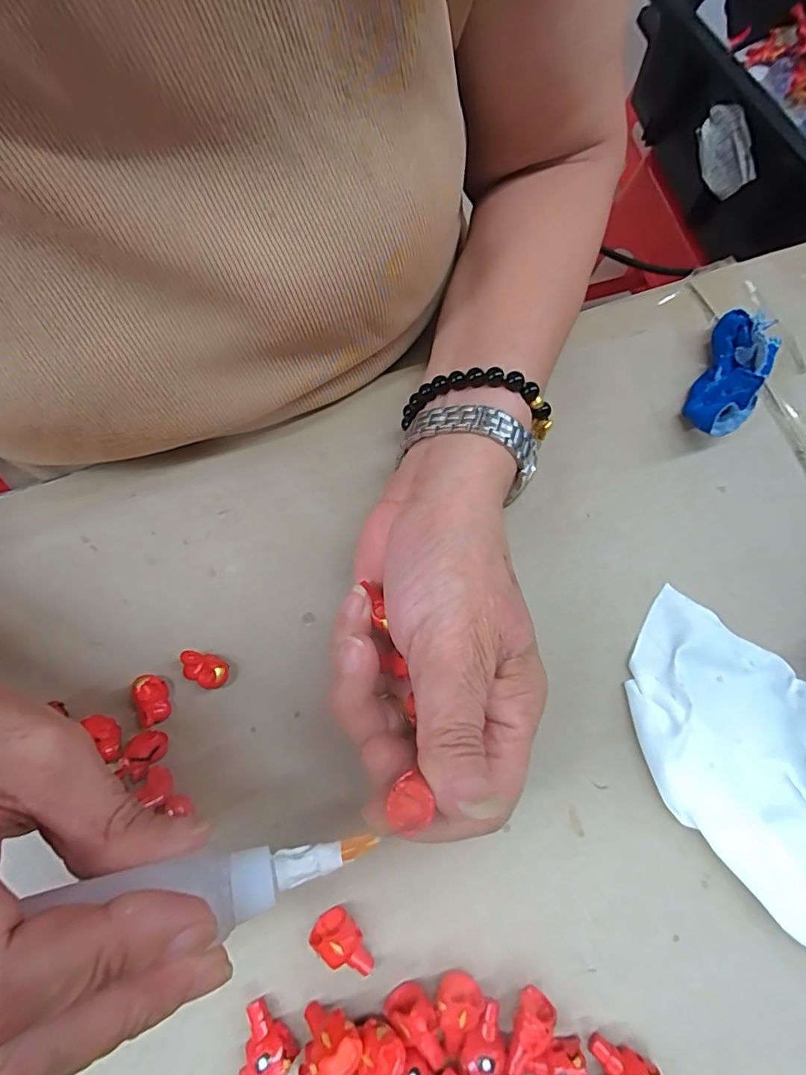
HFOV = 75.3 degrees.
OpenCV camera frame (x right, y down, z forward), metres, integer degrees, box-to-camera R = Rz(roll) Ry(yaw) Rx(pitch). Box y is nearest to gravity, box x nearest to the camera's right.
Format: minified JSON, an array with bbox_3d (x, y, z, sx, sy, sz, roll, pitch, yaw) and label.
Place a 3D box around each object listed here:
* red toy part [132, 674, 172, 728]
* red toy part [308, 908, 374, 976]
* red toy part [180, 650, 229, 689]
[{"bbox_3d":[-0.107,0.070,0.225,0.011,0.012,0.020,-18,76,-4],"label":"red toy part"},{"bbox_3d":[-0.023,0.159,0.202,0.016,0.013,0.026,-36,77,-8],"label":"red toy part"},{"bbox_3d":[-0.087,0.058,0.230,0.022,0.011,0.013,19,76,6],"label":"red toy part"}]

